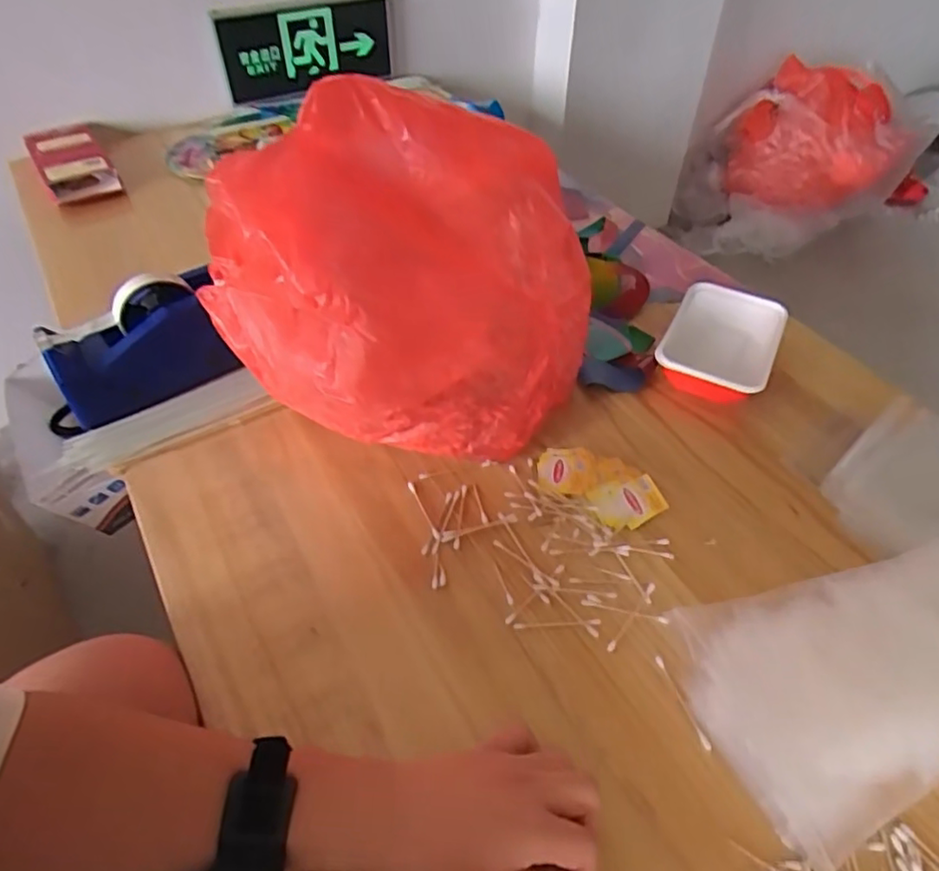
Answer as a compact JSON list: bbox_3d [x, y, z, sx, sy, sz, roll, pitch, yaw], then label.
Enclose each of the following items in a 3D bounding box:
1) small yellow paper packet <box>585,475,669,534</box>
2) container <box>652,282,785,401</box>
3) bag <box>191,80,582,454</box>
[{"bbox_3d":[0.150,0.062,0.593,0.066,0.012,0.051,-18,51,-14],"label":"small yellow paper packet"},{"bbox_3d":[0.295,-0.113,0.725,0.120,0.044,0.171,23,53,19],"label":"container"},{"bbox_3d":[-0.071,-0.152,0.605,0.314,0.309,0.289,36,57,27],"label":"bag"}]

